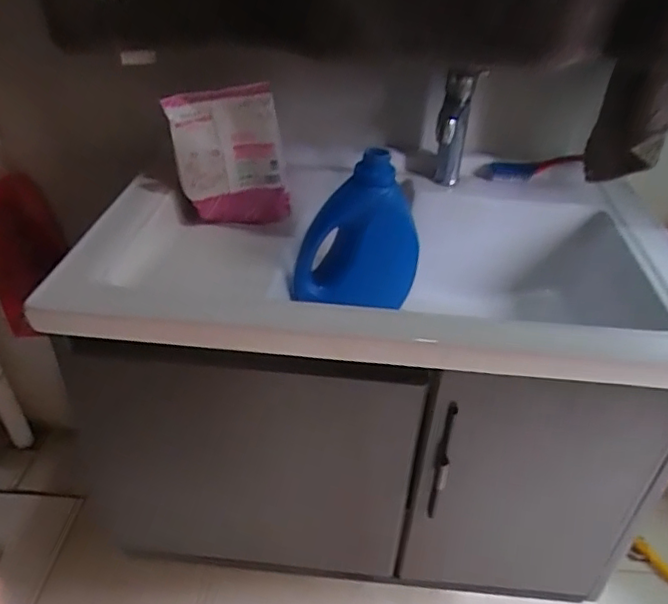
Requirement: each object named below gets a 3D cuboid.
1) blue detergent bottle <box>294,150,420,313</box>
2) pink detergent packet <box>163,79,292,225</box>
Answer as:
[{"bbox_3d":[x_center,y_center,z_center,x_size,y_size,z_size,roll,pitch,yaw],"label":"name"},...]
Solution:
[{"bbox_3d":[0.034,-0.079,0.808,0.178,0.230,0.076,3,35,2],"label":"blue detergent bottle"},{"bbox_3d":[-0.156,-0.218,0.890,0.180,0.201,0.048,-8,36,-13],"label":"pink detergent packet"}]

